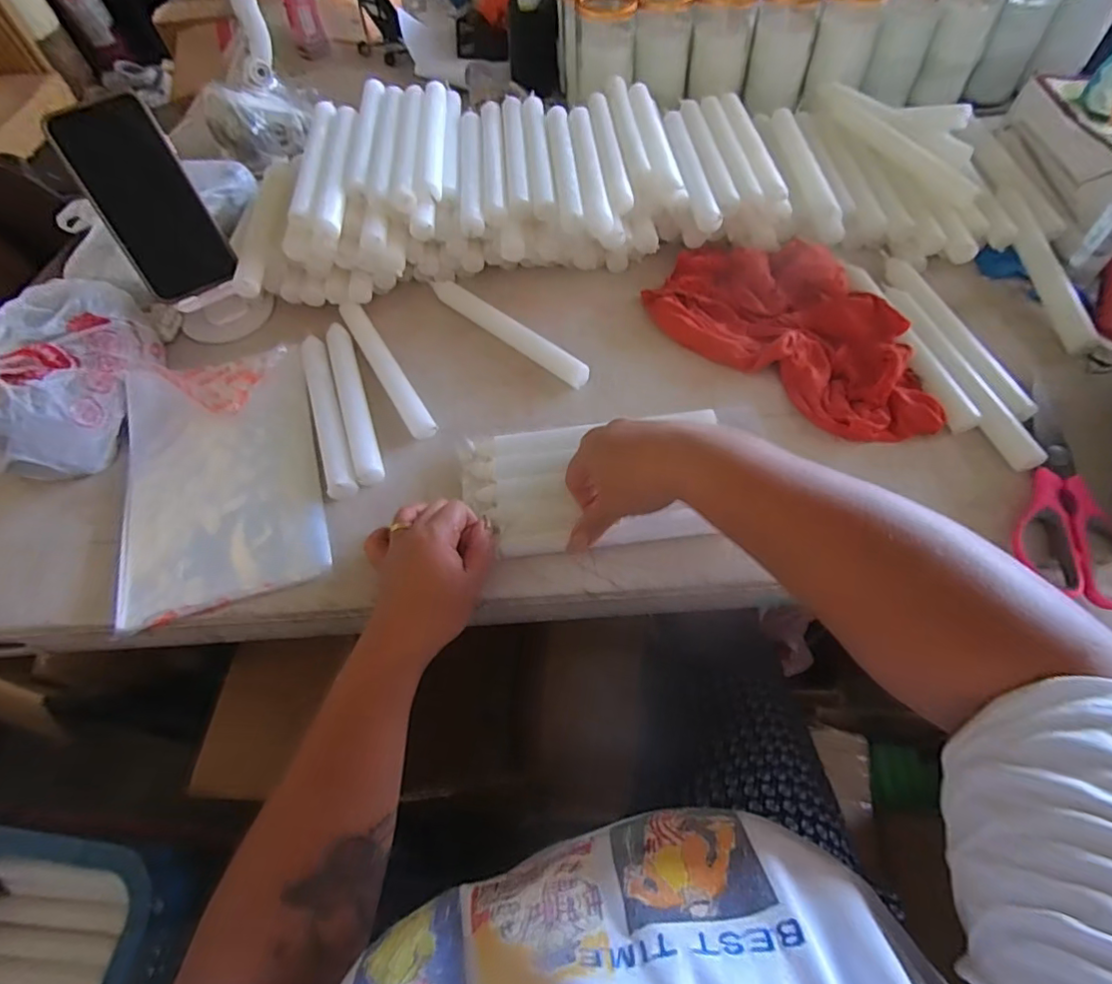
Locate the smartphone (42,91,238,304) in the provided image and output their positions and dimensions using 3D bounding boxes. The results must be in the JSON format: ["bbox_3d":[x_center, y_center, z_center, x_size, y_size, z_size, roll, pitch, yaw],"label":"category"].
[{"bbox_3d":[-0.356,-0.255,0.498,0.079,0.156,0.013,-30,24,-11],"label":"smartphone"}]

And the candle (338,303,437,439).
[{"bbox_3d":[-0.159,-0.118,0.526,0.022,0.018,0.186,-29,61,-13],"label":"candle"}]

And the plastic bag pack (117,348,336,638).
[{"bbox_3d":[-0.282,-0.023,0.471,0.154,0.012,0.241,-19,59,-7],"label":"plastic bag pack"}]

